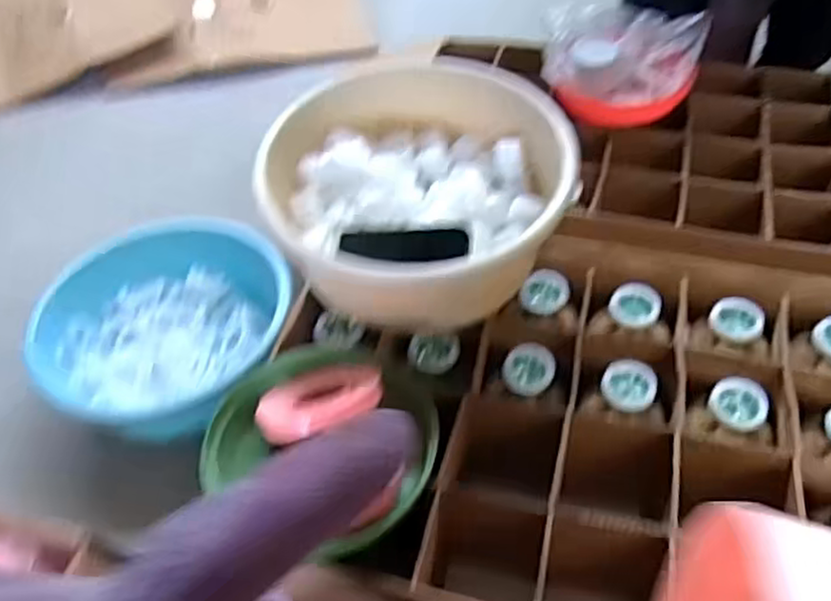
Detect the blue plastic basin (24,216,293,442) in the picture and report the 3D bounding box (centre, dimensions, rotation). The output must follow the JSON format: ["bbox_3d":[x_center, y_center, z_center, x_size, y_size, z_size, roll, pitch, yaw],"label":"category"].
[{"bbox_3d":[-0.372,0.029,1.081,0.366,0.099,0.335,-2,46,2],"label":"blue plastic basin"}]

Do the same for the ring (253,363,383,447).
[{"bbox_3d":[-0.096,0.112,0.752,0.130,0.044,0.082,-17,48,-13],"label":"ring"}]

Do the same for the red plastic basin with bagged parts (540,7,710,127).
[{"bbox_3d":[0.338,-0.405,1.187,0.239,0.131,0.222,-2,46,2],"label":"red plastic basin with bagged parts"}]

